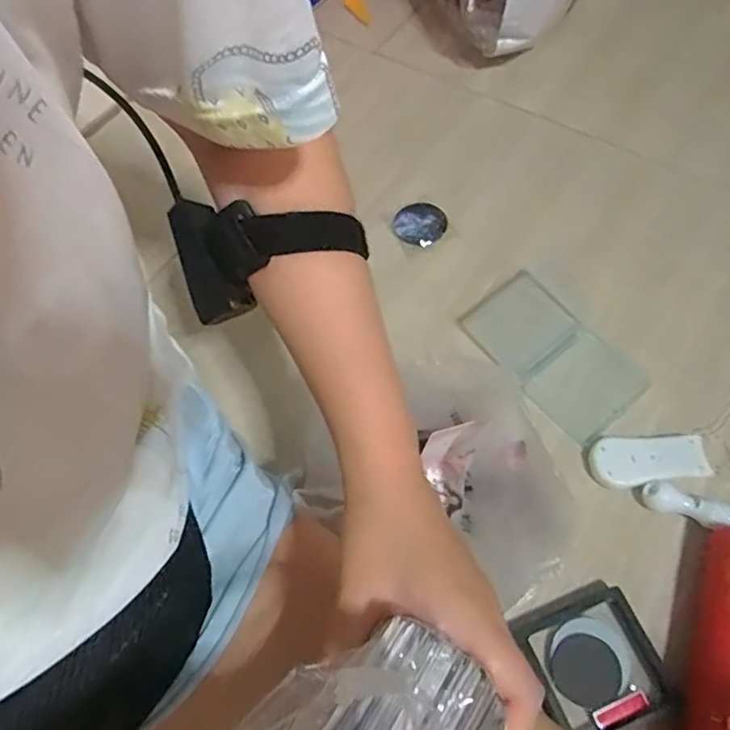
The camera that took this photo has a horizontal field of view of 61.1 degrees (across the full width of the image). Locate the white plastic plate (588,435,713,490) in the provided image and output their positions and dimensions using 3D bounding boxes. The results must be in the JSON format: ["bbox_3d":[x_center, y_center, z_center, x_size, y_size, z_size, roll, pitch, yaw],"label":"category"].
[{"bbox_3d":[0.243,0.082,0.531,0.097,0.014,0.043,-5,61,0],"label":"white plastic plate"}]

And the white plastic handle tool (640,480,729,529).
[{"bbox_3d":[0.281,0.121,0.505,0.104,0.021,0.024,19,63,13],"label":"white plastic handle tool"}]

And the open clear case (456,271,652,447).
[{"bbox_3d":[0.177,-0.012,0.591,0.099,0.007,0.167,-35,65,-15],"label":"open clear case"}]

